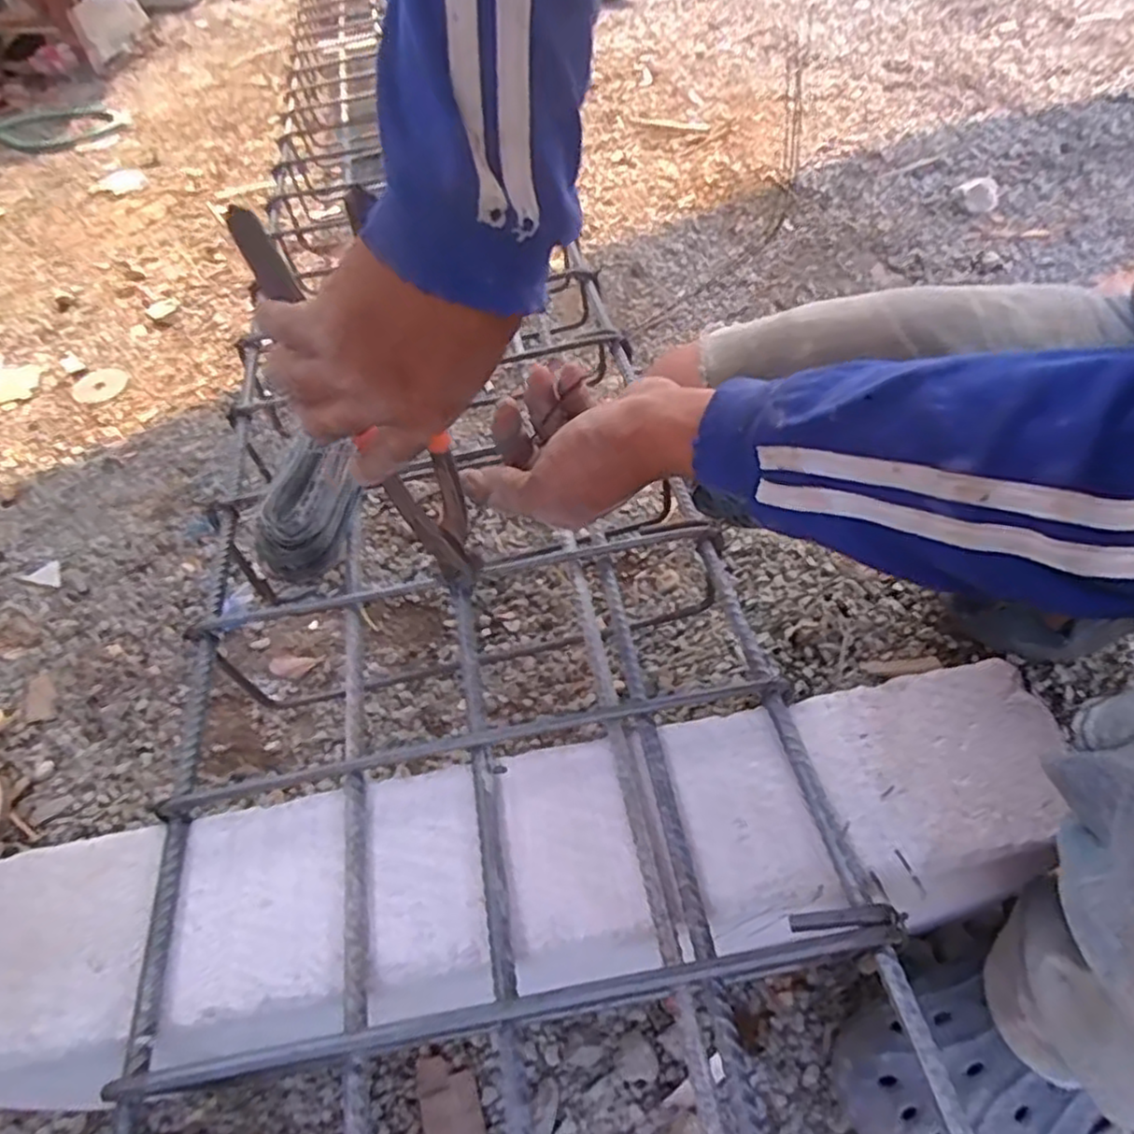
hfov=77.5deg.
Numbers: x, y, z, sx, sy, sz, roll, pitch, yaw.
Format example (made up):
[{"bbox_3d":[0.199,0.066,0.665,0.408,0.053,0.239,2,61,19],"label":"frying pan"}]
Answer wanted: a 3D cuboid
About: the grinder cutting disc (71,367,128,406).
[{"bbox_3d":[-0.670,-0.261,1.011,0.072,0.007,0.079,-3,51,3],"label":"grinder cutting disc"}]

